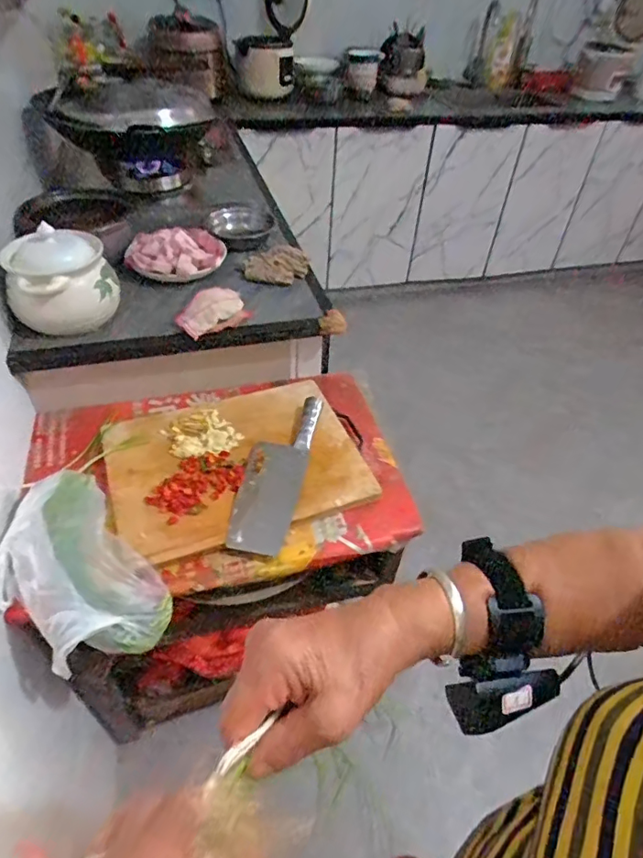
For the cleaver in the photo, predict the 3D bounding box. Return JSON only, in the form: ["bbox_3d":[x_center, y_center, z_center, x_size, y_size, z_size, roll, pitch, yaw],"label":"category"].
[{"bbox_3d":[-0.075,0.059,0.839,0.091,0.034,0.299,10,48,8],"label":"cleaver"}]

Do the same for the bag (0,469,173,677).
[{"bbox_3d":[-0.342,0.182,0.706,0.166,0.066,0.299,-32,55,-27],"label":"bag"}]

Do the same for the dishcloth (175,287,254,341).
[{"bbox_3d":[-0.199,-0.213,0.926,0.079,0.049,0.131,36,55,27],"label":"dishcloth"}]

